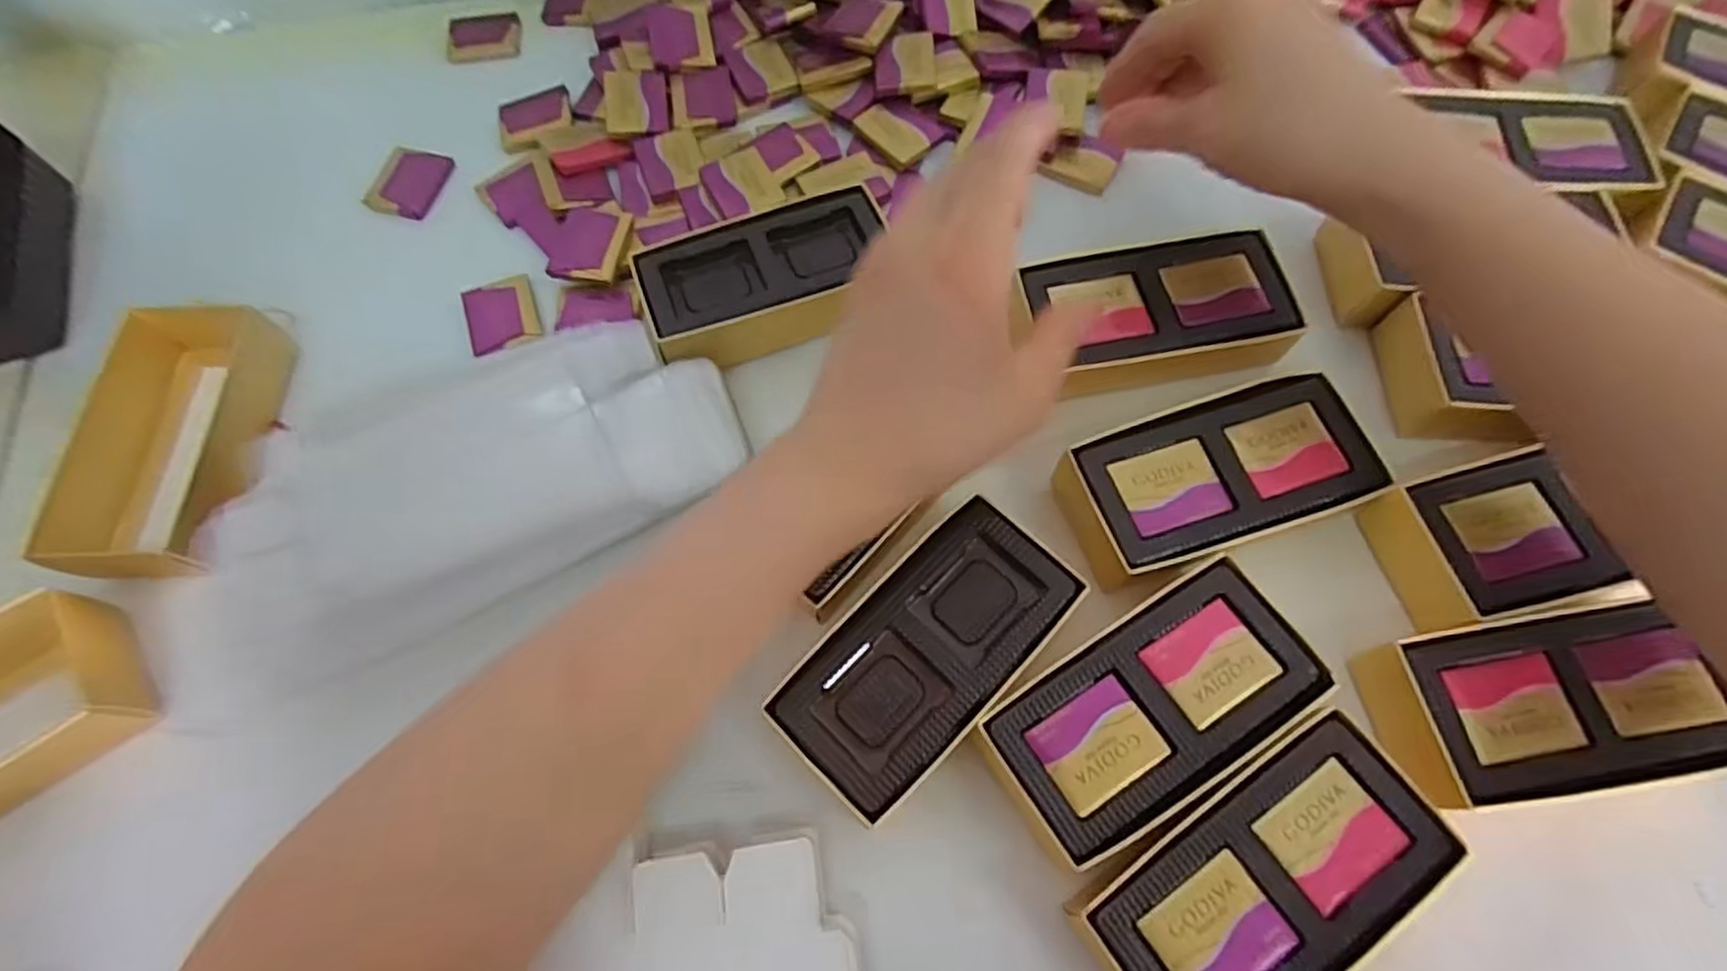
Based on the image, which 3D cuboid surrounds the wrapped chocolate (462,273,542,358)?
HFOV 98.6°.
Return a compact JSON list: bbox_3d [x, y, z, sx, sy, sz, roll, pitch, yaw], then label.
[{"bbox_3d":[-0.170,-0.081,0.351,0.032,0.004,0.040,-21,67,-7],"label":"wrapped chocolate"}]

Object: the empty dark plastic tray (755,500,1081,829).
[{"bbox_3d":[0.024,0.062,0.277,0.109,0.031,0.055,-43,71,-15],"label":"empty dark plastic tray"}]

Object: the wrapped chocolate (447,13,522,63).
[{"bbox_3d":[-0.220,-0.262,0.432,0.040,0.007,0.034,-5,67,-1],"label":"wrapped chocolate"}]

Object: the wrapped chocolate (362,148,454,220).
[{"bbox_3d":[-0.238,-0.160,0.390,0.035,0.005,0.044,14,68,7],"label":"wrapped chocolate"}]

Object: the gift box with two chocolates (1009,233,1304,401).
[{"bbox_3d":[0.127,-0.076,0.332,0.116,0.031,0.054,-10,66,-2],"label":"gift box with two chocolates"}]

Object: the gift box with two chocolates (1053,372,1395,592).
[{"bbox_3d":[0.142,-0.003,0.300,0.115,0.029,0.057,-19,67,-6],"label":"gift box with two chocolates"}]

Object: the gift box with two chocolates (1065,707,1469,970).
[{"bbox_3d":[0.130,0.130,0.246,0.115,0.031,0.056,-30,68,-10],"label":"gift box with two chocolates"}]

